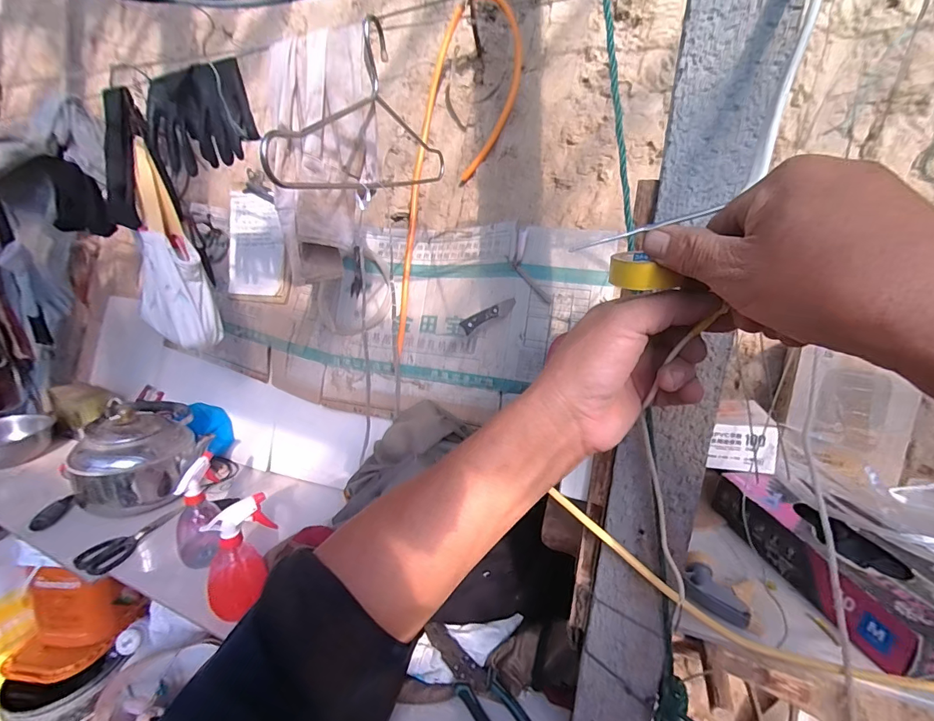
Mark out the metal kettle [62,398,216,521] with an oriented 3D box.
[{"bbox_3d":[-0.747,0.216,0.925,0.239,0.187,0.233,0,22,0],"label":"metal kettle"}]

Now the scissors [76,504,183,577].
[{"bbox_3d":[-0.655,0.349,0.810,0.086,0.021,0.179,11,24,25],"label":"scissors"}]

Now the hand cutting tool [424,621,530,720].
[{"bbox_3d":[0.022,0.415,0.507,0.049,0.028,0.201,-17,27,-37],"label":"hand cutting tool"}]

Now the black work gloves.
[{"bbox_3d":[-0.428,-0.372,0.639,0.240,0.128,0.049,12,24,27],"label":"black work gloves"}]

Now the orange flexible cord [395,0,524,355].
[{"bbox_3d":[-0.068,-0.374,0.884,0.217,0.761,0.123,22,8,23],"label":"orange flexible cord"}]

